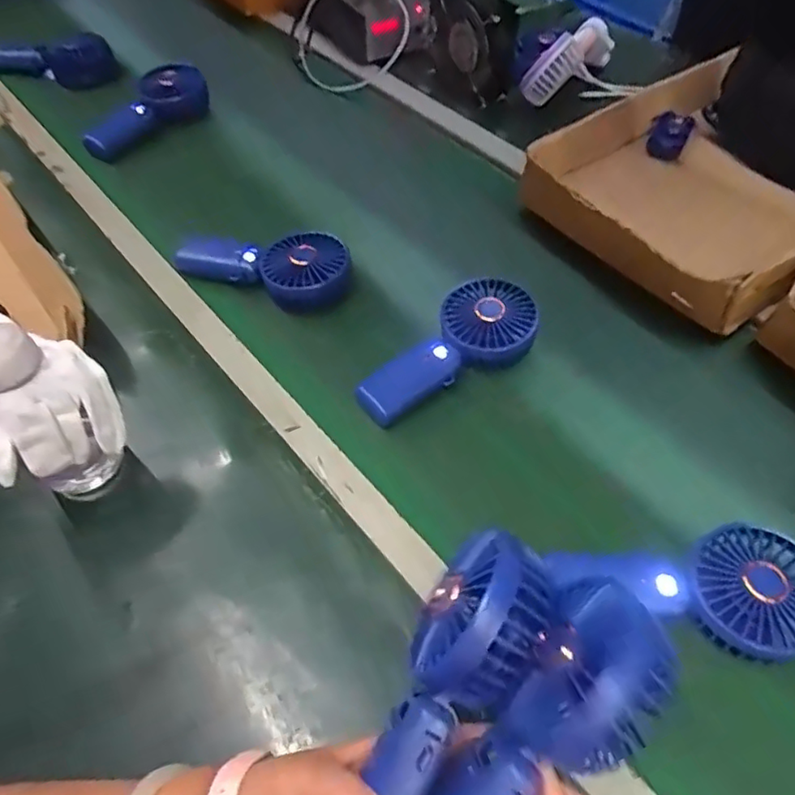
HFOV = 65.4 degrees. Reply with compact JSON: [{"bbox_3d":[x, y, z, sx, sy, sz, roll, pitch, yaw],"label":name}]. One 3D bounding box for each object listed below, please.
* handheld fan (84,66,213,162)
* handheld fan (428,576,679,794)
[{"bbox_3d":[-0.319,-0.363,0.789,0.052,0.064,0.171,26,58,18],"label":"handheld fan"},{"bbox_3d":[0.056,0.166,0.287,0.059,0.040,0.176,42,92,26],"label":"handheld fan"}]

